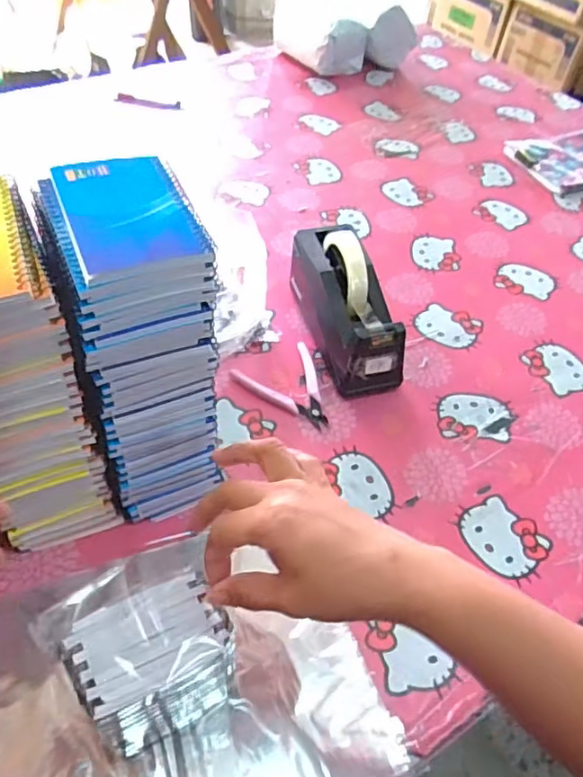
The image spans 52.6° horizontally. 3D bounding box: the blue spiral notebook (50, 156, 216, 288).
[{"bbox_3d":[-0.111,-0.122,0.408,0.084,0.010,0.123,-16,54,-18],"label":"blue spiral notebook"}]

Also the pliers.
[{"bbox_3d":[0.005,0.001,0.669,0.096,0.013,0.111,-29,59,-26],"label":"pliers"}]

